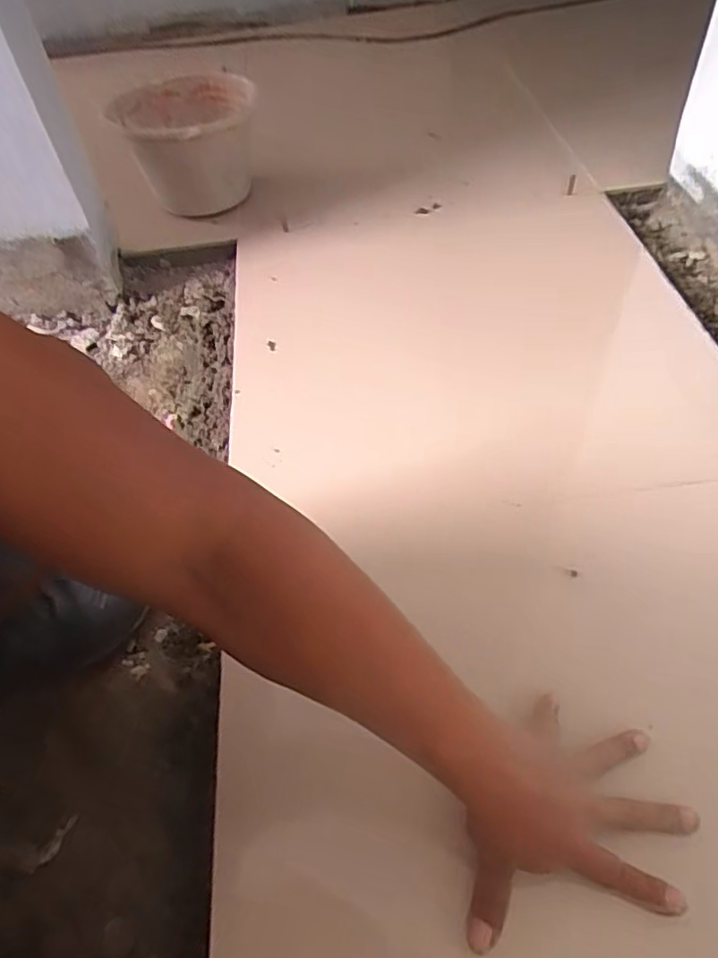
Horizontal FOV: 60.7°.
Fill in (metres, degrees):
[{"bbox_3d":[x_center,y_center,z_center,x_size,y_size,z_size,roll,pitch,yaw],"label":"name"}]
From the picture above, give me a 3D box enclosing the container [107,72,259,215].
[{"bbox_3d":[-0.265,-0.532,0.983,0.193,0.148,0.210,-3,51,4],"label":"container"}]

